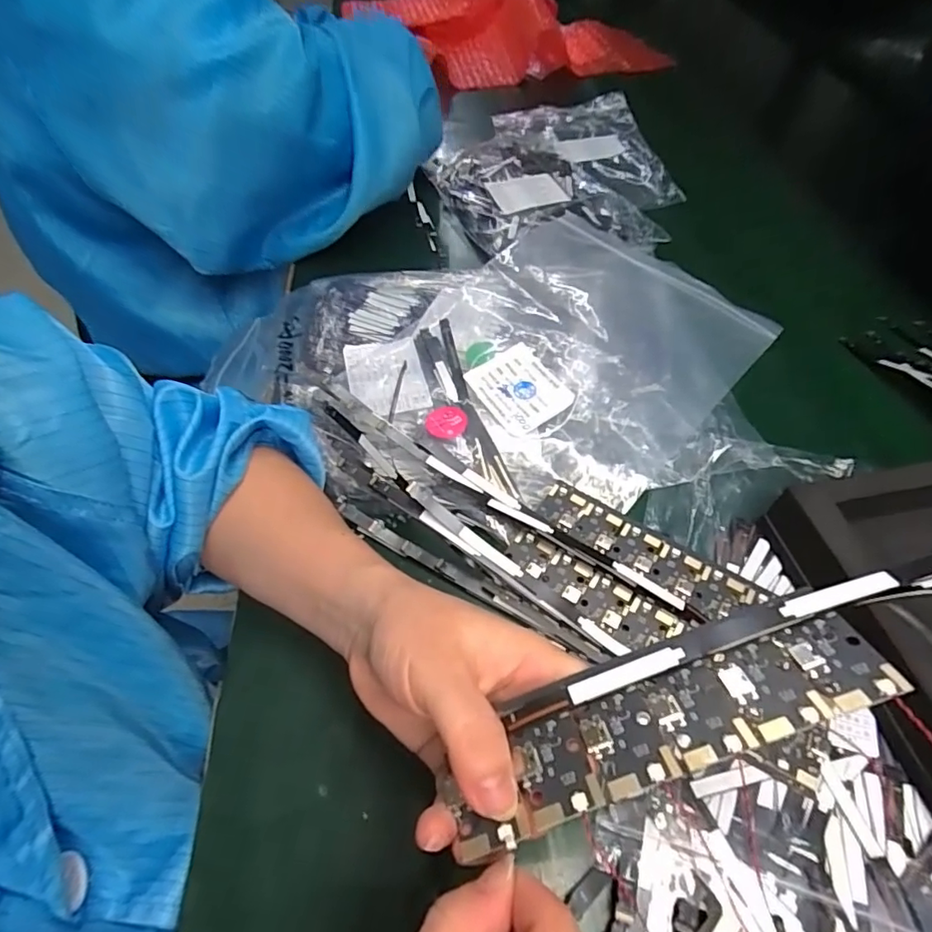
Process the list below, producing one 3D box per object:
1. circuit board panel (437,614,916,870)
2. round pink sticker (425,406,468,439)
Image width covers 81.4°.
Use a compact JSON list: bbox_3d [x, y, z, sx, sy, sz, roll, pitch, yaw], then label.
[{"bbox_3d":[0.057,0.076,0.161,0.128,0.004,0.033,-21,36,0],"label":"circuit board panel"},{"bbox_3d":[-0.012,-0.027,0.332,0.025,0.004,0.026,-1,54,1],"label":"round pink sticker"}]

